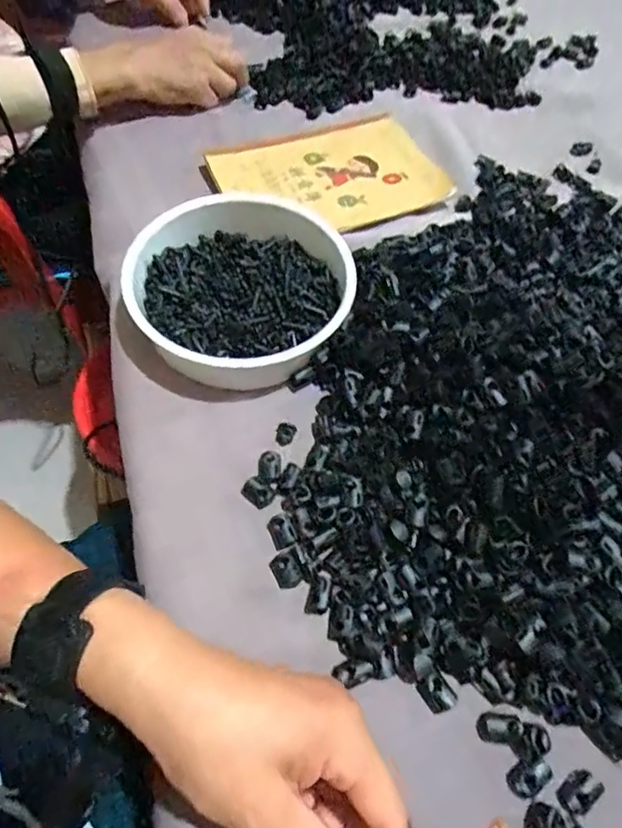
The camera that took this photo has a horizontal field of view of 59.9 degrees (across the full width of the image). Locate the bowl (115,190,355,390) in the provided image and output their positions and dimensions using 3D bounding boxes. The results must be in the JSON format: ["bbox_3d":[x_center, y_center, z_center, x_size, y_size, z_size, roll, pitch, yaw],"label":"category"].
[{"bbox_3d":[-0.052,-0.091,0.406,0.160,0.051,0.163,8,60,0],"label":"bowl"}]

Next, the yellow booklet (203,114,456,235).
[{"bbox_3d":[0.019,-0.231,0.525,0.205,0.012,0.148,-23,65,-16],"label":"yellow booklet"}]

